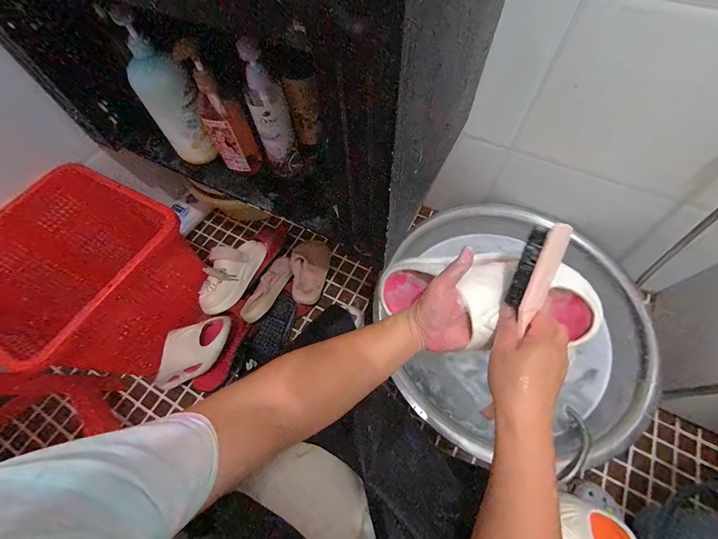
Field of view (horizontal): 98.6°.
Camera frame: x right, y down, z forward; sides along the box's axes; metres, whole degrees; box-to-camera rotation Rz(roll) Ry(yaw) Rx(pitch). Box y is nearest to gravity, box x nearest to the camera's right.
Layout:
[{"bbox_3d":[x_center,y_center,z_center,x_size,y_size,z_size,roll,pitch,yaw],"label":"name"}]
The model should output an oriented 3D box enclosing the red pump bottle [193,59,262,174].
[{"bbox_3d":[-0.240,-0.260,0.558,0.068,0.195,0.074,-29,65,-12],"label":"red pump bottle"}]

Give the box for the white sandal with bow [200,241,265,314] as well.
[{"bbox_3d":[-0.334,-0.004,0.806,0.091,0.080,0.242,13,48,9],"label":"white sandal with bow"}]

